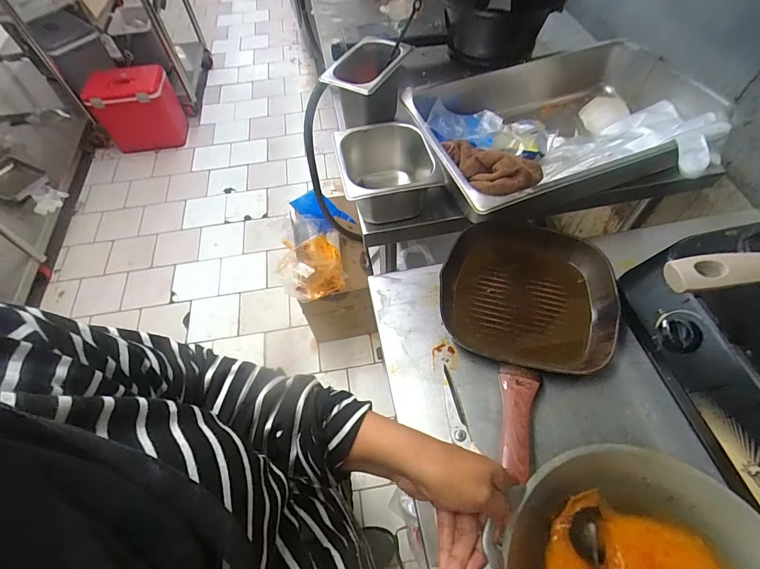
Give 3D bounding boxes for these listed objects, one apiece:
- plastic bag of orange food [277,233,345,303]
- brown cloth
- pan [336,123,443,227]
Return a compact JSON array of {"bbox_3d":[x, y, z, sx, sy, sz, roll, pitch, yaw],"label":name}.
[{"bbox_3d":[-0.224,-0.054,1.270,0.197,0.104,0.291,-8,57,-2],"label":"plastic bag of orange food"},{"bbox_3d":[0.175,-0.200,0.625,0.165,0.045,0.099,33,64,21],"label":"brown cloth"},{"bbox_3d":[0.014,-0.201,0.684,0.156,0.099,0.185,-8,57,-3],"label":"pan"}]

